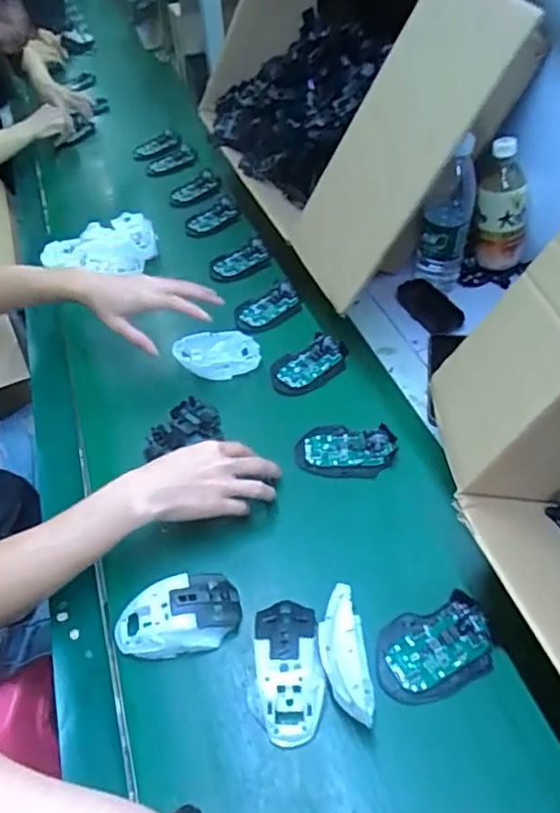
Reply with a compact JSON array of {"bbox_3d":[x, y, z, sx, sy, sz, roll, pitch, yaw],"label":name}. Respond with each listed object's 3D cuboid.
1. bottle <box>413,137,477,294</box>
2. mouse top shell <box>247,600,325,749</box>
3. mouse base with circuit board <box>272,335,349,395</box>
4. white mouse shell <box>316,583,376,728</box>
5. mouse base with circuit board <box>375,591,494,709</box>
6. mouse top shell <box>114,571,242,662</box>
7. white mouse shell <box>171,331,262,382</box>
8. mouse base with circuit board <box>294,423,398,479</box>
[{"bbox_3d":[0.229,-0.260,0.816,0.065,0.212,0.054,10,51,15],"label":"bottle"},{"bbox_3d":[0.006,0.227,0.513,0.063,0.034,0.116,2,49,7],"label":"mouse top shell"},{"bbox_3d":[0.039,-0.057,0.783,0.115,0.015,0.065,-33,54,-21],"label":"mouse base with circuit board"},{"bbox_3d":[0.055,0.212,0.501,0.041,0.064,0.101,-7,49,0],"label":"white mouse shell"},{"bbox_3d":[0.137,0.216,0.525,0.107,0.015,0.072,-18,50,-9],"label":"mouse base with circuit board"},{"bbox_3d":[-0.096,0.198,0.549,0.116,0.036,0.064,-18,50,-9],"label":"mouse top shell"},{"bbox_3d":[-0.085,-0.071,0.795,0.107,0.036,0.062,-18,50,-9],"label":"white mouse shell"},{"bbox_3d":[0.076,0.049,0.682,0.113,0.017,0.067,3,50,9],"label":"mouse base with circuit board"}]

